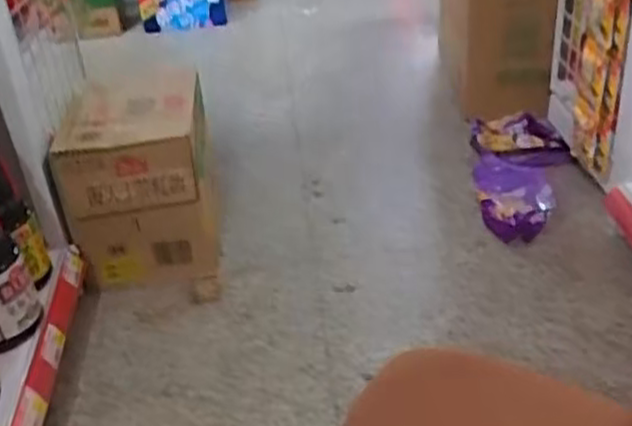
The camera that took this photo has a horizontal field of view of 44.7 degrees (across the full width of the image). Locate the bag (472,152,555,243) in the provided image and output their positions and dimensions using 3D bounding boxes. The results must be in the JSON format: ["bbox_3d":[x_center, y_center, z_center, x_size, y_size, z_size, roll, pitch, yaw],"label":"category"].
[{"bbox_3d":[0.352,-0.032,1.372,0.130,0.051,0.191,0,33,8],"label":"bag"}]

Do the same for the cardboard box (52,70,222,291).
[{"bbox_3d":[-0.297,-0.070,1.308,0.218,0.252,0.285,-8,33,-5],"label":"cardboard box"}]

